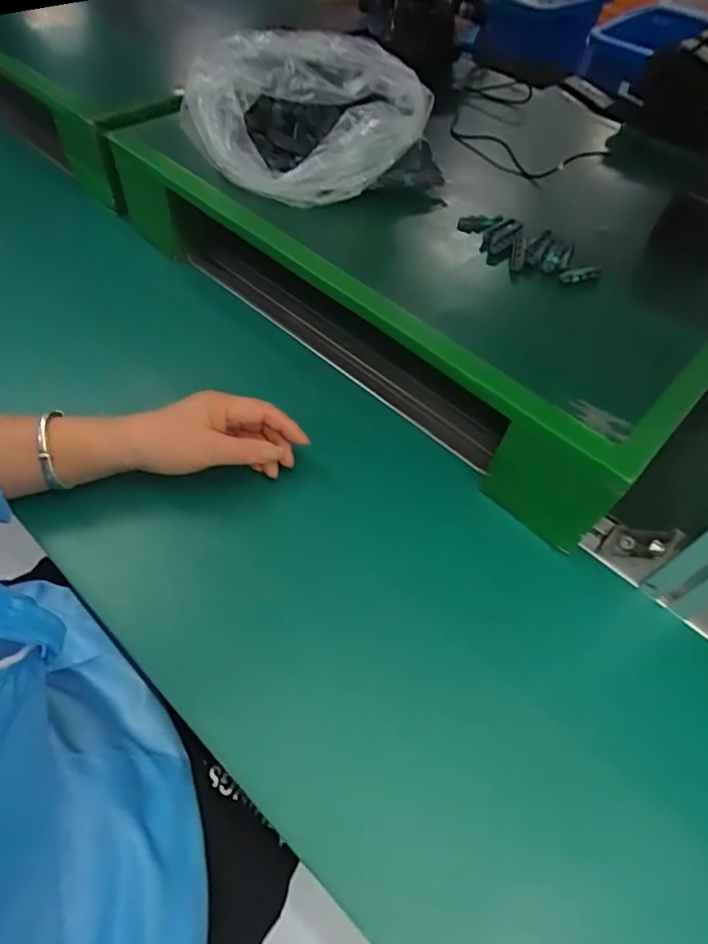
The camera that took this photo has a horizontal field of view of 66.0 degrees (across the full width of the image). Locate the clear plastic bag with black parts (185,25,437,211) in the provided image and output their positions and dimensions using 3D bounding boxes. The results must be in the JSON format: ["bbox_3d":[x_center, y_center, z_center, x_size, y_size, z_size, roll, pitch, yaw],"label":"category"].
[{"bbox_3d":[-0.044,-0.340,0.525,0.228,0.110,0.155,20,56,12],"label":"clear plastic bag with black parts"}]

